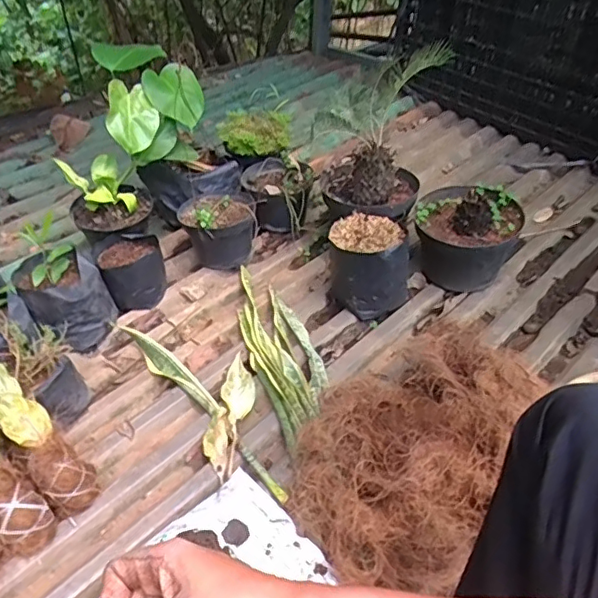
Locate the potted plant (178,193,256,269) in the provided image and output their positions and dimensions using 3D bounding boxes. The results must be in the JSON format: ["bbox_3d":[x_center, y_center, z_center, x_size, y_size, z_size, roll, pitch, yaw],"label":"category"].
[{"bbox_3d":[-0.189,-0.159,1.292,0.149,0.145,0.168,-18,46,-22],"label":"potted plant"}]

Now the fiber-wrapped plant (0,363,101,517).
[{"bbox_3d":[-0.412,0.194,0.851,0.078,0.063,0.298,-35,78,-34],"label":"fiber-wrapped plant"}]

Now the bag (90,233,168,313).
[{"bbox_3d":[-0.355,-0.058,1.193,0.131,0.115,0.131,-15,45,-19],"label":"bag"}]

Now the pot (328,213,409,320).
[{"bbox_3d":[0.144,-0.061,1.162,0.168,0.171,0.136,9,42,6],"label":"pot"}]

